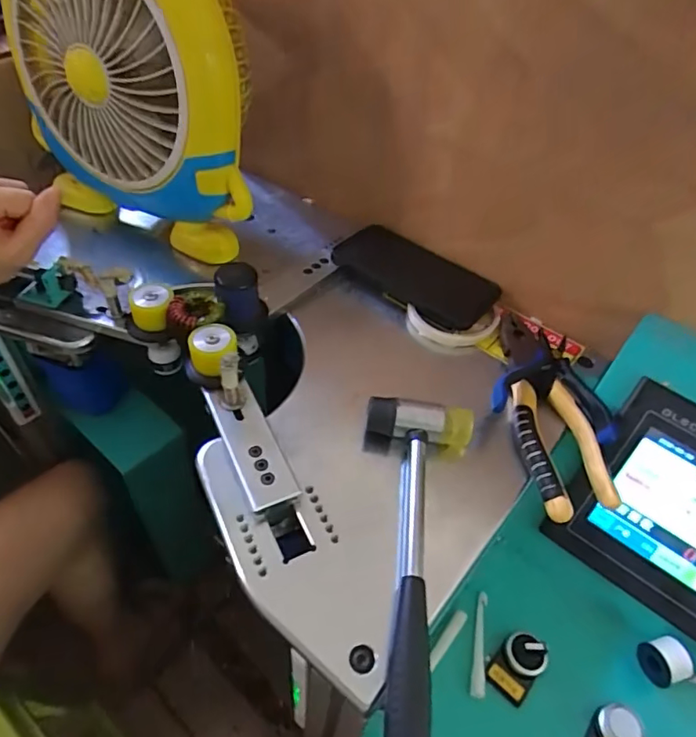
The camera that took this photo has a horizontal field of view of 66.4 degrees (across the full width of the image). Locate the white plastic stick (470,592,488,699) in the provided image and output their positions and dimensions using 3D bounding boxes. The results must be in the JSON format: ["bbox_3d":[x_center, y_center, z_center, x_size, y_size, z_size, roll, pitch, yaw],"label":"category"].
[{"bbox_3d":[0.098,0.201,0.391,0.010,0.004,0.071,12,47,7],"label":"white plastic stick"}]

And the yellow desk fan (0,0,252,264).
[{"bbox_3d":[-0.189,-0.261,0.487,0.228,0.256,0.107,27,50,19],"label":"yellow desk fan"}]

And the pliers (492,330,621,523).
[{"bbox_3d":[0.155,0.040,0.404,0.083,0.030,0.141,-5,47,-10],"label":"pliers"}]

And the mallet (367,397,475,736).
[{"bbox_3d":[0.030,0.126,0.324,0.077,0.036,0.257,11,47,5],"label":"mallet"}]

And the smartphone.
[{"bbox_3d":[0.065,-0.093,0.522,0.158,0.012,0.062,31,78,18],"label":"smartphone"}]

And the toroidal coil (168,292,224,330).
[{"bbox_3d":[-0.121,-0.047,0.429,0.044,0.011,0.039,25,49,18],"label":"toroidal coil"}]

